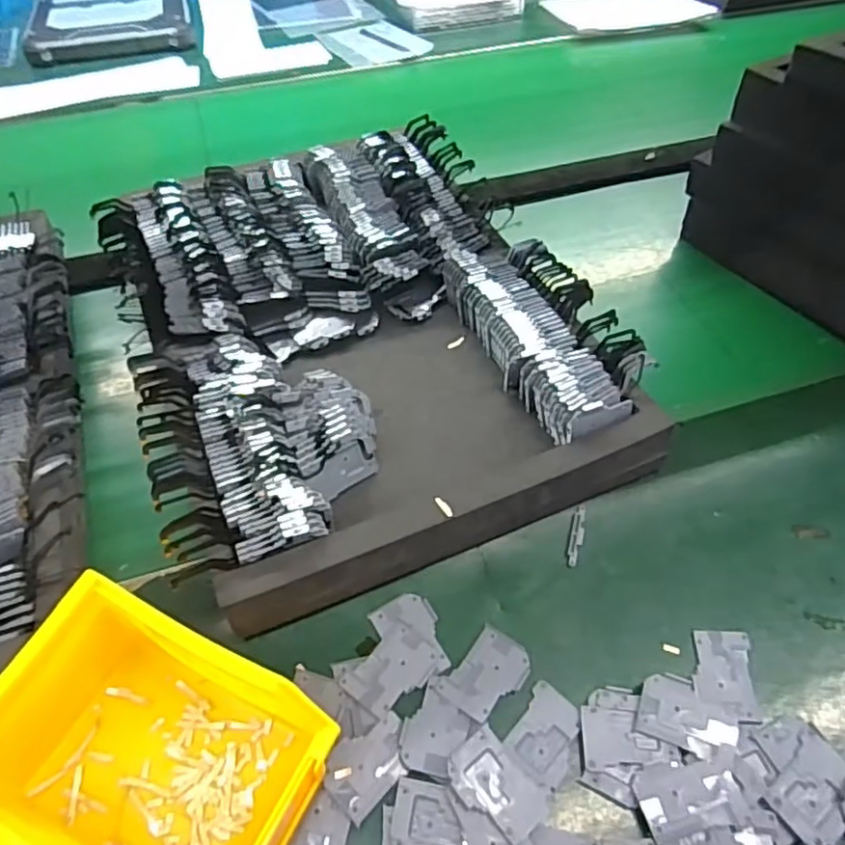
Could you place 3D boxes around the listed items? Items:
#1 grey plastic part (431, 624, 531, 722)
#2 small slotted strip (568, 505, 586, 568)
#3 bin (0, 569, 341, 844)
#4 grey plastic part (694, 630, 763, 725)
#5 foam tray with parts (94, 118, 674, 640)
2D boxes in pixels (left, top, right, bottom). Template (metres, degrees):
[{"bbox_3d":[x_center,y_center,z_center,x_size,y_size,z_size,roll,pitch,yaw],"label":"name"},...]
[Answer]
[{"bbox_3d":[0.035,0.135,0.348,0.033,0.004,0.048,37,62,26],"label":"grey plastic part"},{"bbox_3d":[0.096,0.070,0.398,0.008,0.004,0.040,12,61,10],"label":"small slotted strip"},{"bbox_3d":[-0.121,0.153,0.290,0.130,0.077,0.101,22,56,18],"label":"bin"},{"bbox_3d":[0.164,0.136,0.349,0.032,0.006,0.049,6,53,7],"label":"grey plastic part"},{"bbox_3d":[-0.050,-0.077,0.482,0.308,0.061,0.392,-20,54,-13],"label":"foam tray with parts"}]

